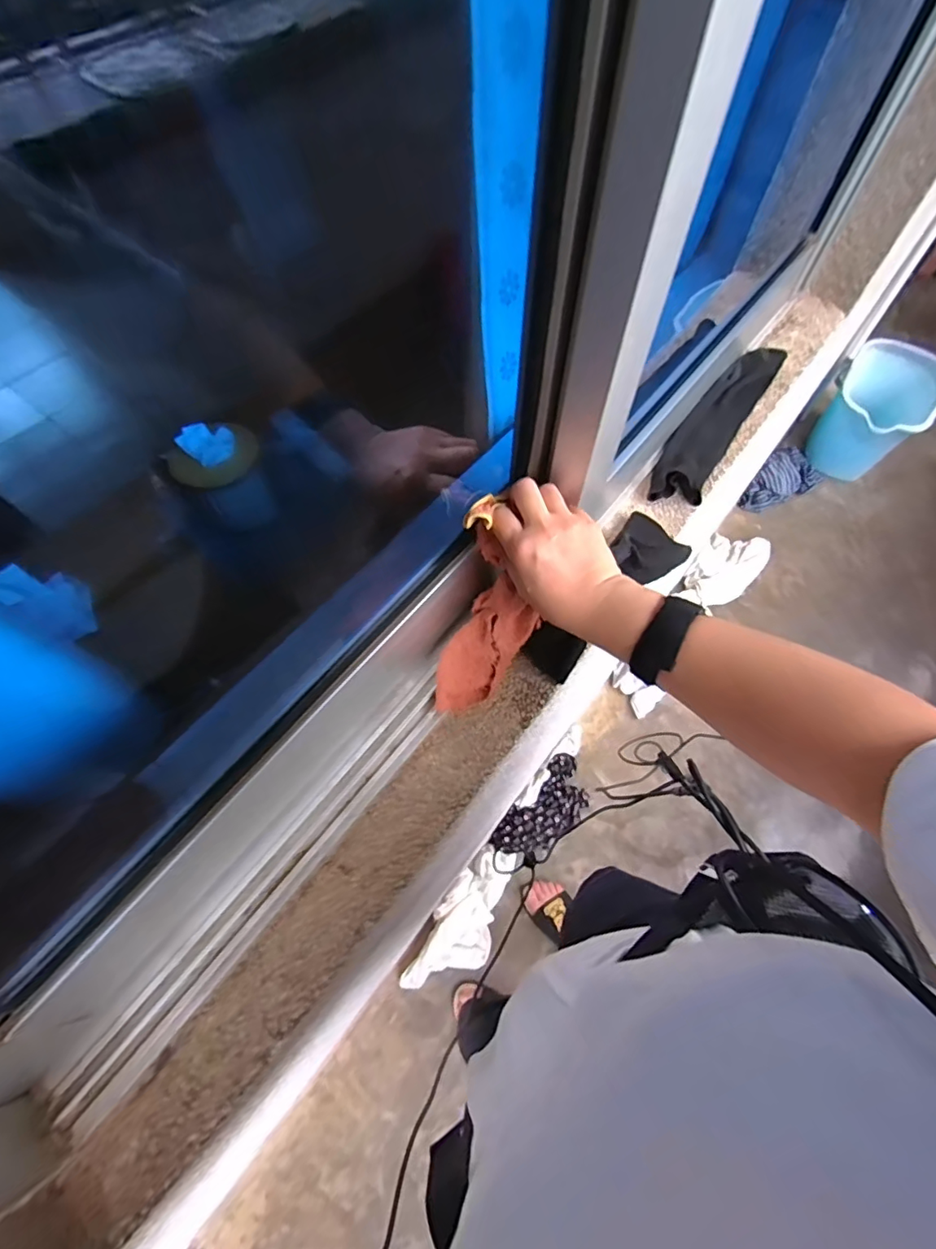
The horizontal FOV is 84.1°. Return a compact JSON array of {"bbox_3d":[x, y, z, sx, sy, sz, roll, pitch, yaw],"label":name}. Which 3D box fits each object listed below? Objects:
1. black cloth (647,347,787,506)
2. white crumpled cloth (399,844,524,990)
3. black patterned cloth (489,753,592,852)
[{"bbox_3d":[0.298,-0.248,0.619,0.063,0.027,0.290,30,67,15],"label":"black cloth"},{"bbox_3d":[-0.002,0.655,1.153,0.136,0.038,0.332,26,65,13],"label":"white crumpled cloth"},{"bbox_3d":[0.192,0.457,1.269,0.132,0.086,0.285,39,69,18],"label":"black patterned cloth"}]

